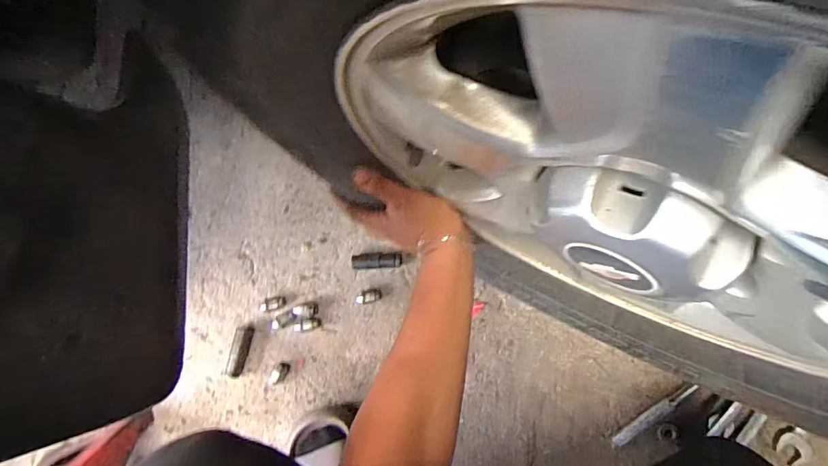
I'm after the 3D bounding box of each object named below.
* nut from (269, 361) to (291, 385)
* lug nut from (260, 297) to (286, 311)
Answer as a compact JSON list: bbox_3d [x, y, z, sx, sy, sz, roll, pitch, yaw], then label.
[{"bbox_3d":[-0.210,0.219,0.728,0.021,0.017,0.040,28,86,8],"label":"nut"},{"bbox_3d":[-0.224,0.113,0.743,0.039,0.015,0.020,-15,81,3],"label":"lug nut"}]

